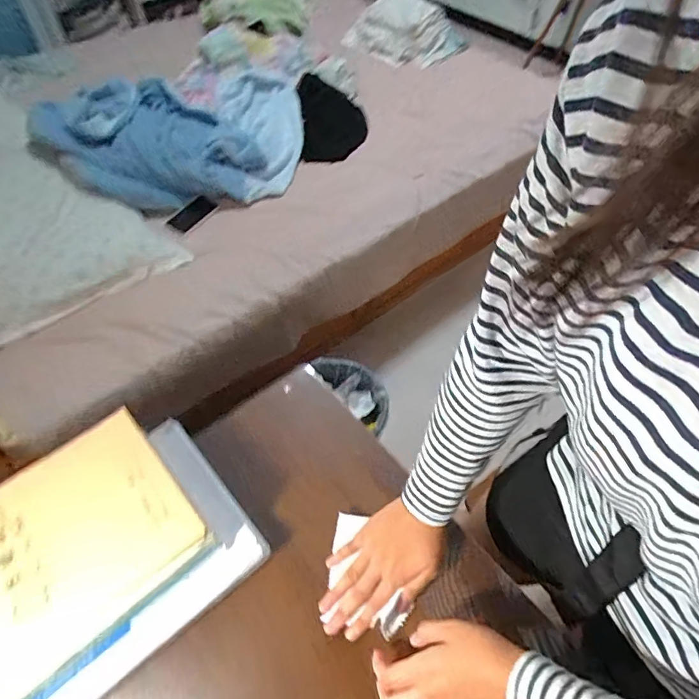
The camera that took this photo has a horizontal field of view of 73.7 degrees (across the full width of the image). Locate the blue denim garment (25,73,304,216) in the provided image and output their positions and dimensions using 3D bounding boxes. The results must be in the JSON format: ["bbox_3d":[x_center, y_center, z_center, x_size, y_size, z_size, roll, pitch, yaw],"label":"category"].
[{"bbox_3d":[-0.514,-0.681,1.446,0.822,0.149,0.594,-19,56,-15],"label":"blue denim garment"}]

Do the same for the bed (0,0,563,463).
[{"bbox_3d":[-0.320,-0.682,1.674,2.043,0.448,1.323,-35,62,-24],"label":"bed"}]

